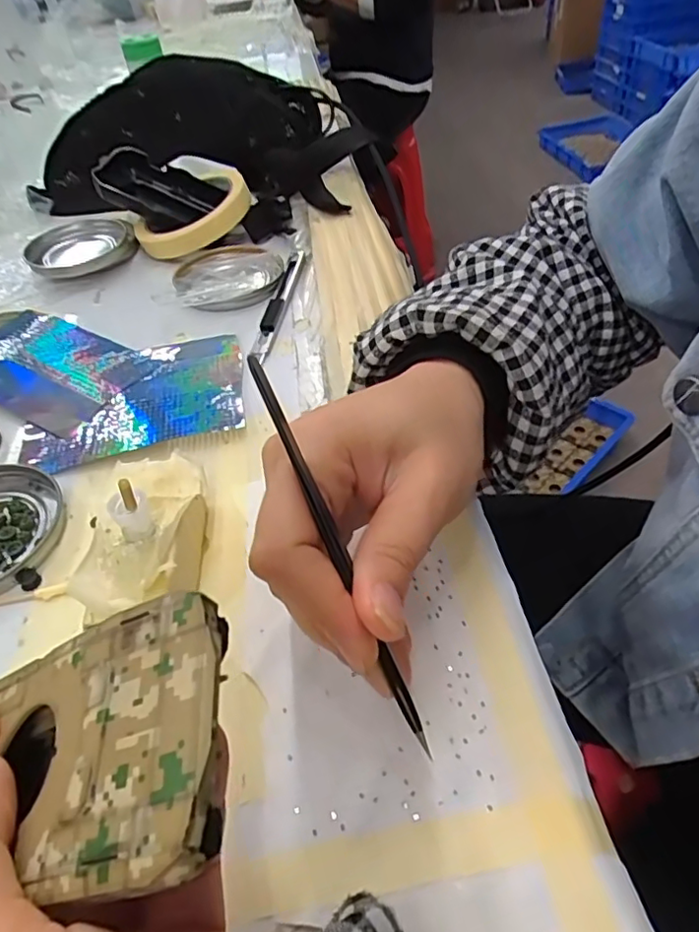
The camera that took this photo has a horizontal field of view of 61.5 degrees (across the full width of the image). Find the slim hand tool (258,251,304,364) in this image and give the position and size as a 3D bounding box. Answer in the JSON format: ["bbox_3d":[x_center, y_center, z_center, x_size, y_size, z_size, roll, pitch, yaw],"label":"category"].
[{"bbox_3d":[-0.047,-0.116,0.406,0.012,0.006,0.133,3,46,8],"label":"slim hand tool"}]

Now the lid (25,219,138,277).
[{"bbox_3d":[-0.214,-0.176,0.474,0.085,0.018,0.085,-3,46,3],"label":"lid"}]

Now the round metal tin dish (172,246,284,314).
[{"bbox_3d":[-0.088,-0.139,0.427,0.076,0.011,0.080,-3,46,3],"label":"round metal tin dish"}]

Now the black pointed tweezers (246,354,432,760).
[{"bbox_3d":[-0.004,0.024,0.175,0.004,0.004,0.125,-23,85,-16],"label":"black pointed tweezers"}]

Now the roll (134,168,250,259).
[{"bbox_3d":[-0.128,-0.208,0.480,0.095,0.021,0.095,-12,50,14],"label":"roll"}]

